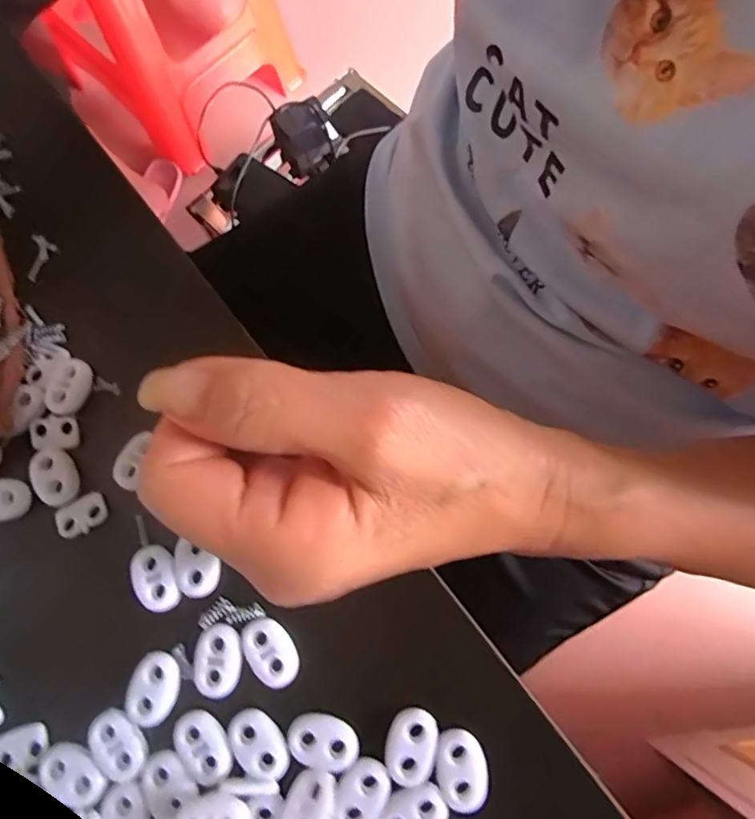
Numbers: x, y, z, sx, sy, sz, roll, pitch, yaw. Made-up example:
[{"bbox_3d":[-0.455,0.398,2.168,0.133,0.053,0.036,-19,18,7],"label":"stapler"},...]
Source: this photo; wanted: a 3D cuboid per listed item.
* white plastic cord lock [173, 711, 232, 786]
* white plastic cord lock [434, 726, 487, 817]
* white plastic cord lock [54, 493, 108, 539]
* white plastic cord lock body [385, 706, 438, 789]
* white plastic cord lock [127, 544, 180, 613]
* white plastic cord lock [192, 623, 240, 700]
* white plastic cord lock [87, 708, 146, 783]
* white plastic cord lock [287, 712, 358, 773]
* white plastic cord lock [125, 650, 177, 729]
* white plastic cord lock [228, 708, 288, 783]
[{"bbox_3d":[-0.058,0.112,0.182,0.015,0.004,0.023,-40,77,-9],"label":"white plastic cord lock"},{"bbox_3d":[0.027,0.116,0.175,0.016,0.004,0.023,-4,74,0],"label":"white plastic cord lock"},{"bbox_3d":[-0.112,0.040,0.204,0.020,0.004,0.012,-25,75,-5],"label":"white plastic cord lock"},{"bbox_3d":[0.011,0.111,0.177,0.016,0.004,0.023,11,75,5],"label":"white plastic cord lock body"},{"bbox_3d":[-0.081,0.061,0.194,0.016,0.004,0.024,-18,75,-4],"label":"white plastic cord lock"},{"bbox_3d":[-0.055,0.087,0.188,0.015,0.004,0.023,6,74,3],"label":"white plastic cord lock"},{"bbox_3d":[-0.088,0.113,0.183,0.016,0.004,0.023,-42,77,-10],"label":"white plastic cord lock"},{"bbox_3d":[-0.018,0.110,0.181,0.023,0.004,0.015,9,75,4],"label":"white plastic cord lock"},{"bbox_3d":[-0.077,0.096,0.186,0.016,0.004,0.023,14,75,5],"label":"white plastic cord lock"},{"bbox_3d":[-0.040,0.111,0.179,0.023,0.004,0.015,44,80,12],"label":"white plastic cord lock"}]

